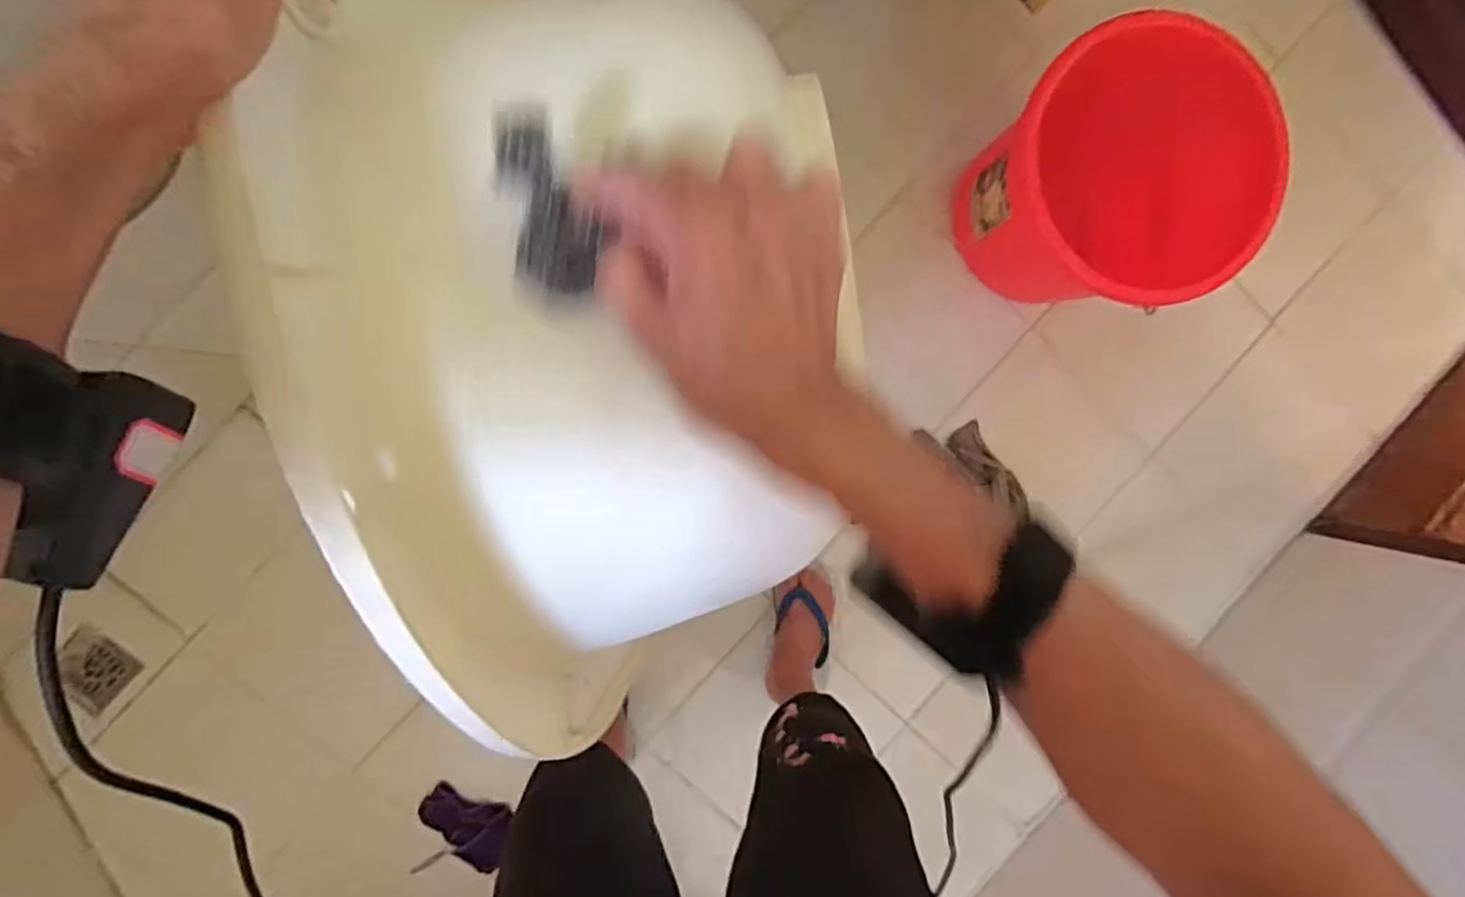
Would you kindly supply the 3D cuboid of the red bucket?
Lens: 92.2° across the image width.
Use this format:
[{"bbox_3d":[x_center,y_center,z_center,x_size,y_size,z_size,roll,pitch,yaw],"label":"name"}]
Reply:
[{"bbox_3d":[0.477,-0.358,0.935,0.289,0.273,0.304,-1,96,-6],"label":"red bucket"}]

